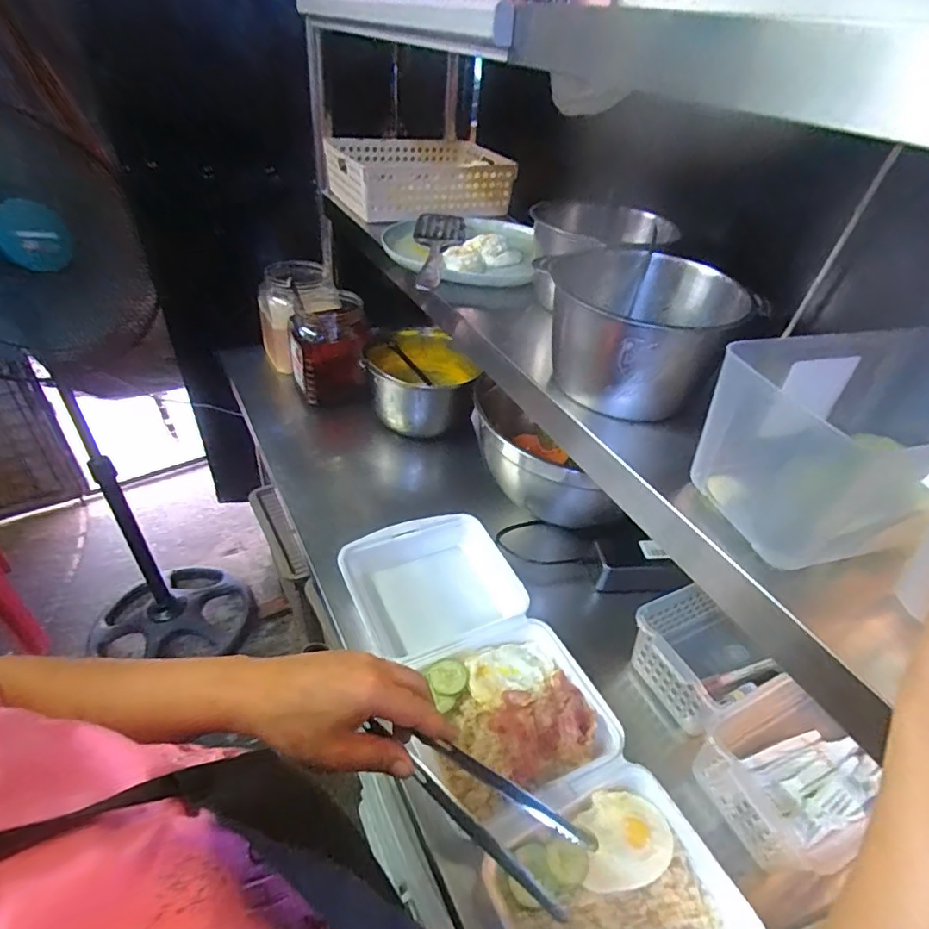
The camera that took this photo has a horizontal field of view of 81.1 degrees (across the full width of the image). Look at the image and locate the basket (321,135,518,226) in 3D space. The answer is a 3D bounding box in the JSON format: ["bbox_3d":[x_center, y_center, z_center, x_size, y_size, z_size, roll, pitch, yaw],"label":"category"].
[{"bbox_3d":[-0.076,-0.502,0.956,0.288,0.088,0.210,-15,43,-26],"label":"basket"}]

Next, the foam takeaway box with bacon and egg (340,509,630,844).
[{"bbox_3d":[0.003,0.194,0.603,0.199,0.045,0.340,-13,42,-24],"label":"foam takeaway box with bacon and egg"}]

